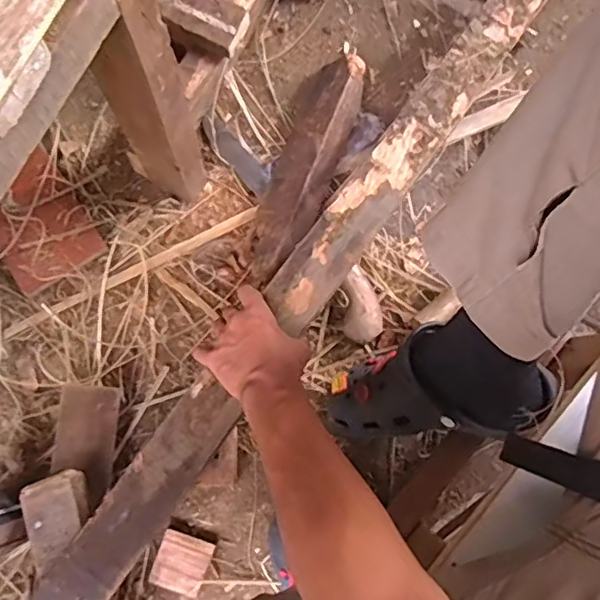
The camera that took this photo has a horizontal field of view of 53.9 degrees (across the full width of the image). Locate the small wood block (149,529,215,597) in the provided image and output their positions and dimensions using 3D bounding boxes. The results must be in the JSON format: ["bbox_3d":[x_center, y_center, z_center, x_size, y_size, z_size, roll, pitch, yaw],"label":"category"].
[{"bbox_3d":[-0.131,0.293,0.661,0.057,0.024,0.057,19,79,2],"label":"small wood block"}]

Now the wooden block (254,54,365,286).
[{"bbox_3d":[0.008,-0.168,0.738,0.081,0.056,0.315,18,79,2],"label":"wooden block"}]

